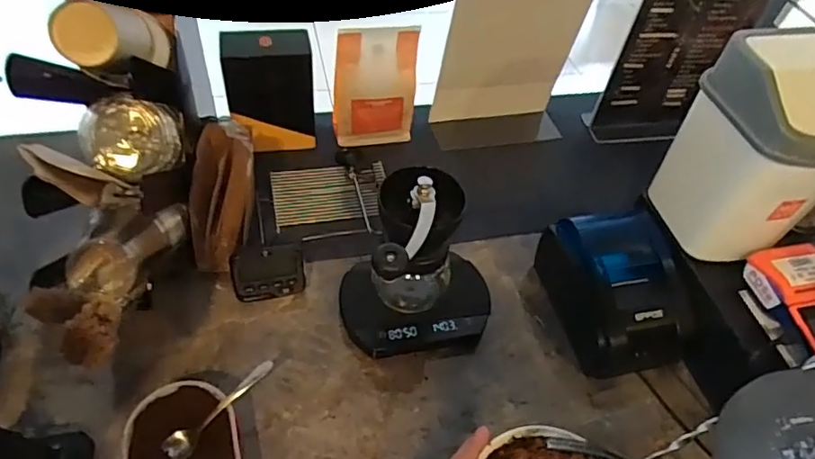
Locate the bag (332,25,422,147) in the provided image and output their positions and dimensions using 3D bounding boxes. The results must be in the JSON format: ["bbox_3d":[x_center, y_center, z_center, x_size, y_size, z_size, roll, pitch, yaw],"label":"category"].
[{"bbox_3d":[-0.047,-0.207,0.832,0.120,0.170,0.055,-3,50,-9],"label":"bag"}]

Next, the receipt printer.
[{"bbox_3d":[0.255,0.073,0.685,0.130,0.113,0.180,-9,51,-13],"label":"receipt printer"}]

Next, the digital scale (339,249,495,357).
[{"bbox_3d":[0.012,0.092,0.686,0.182,0.047,0.112,-8,50,-13],"label":"digital scale"}]

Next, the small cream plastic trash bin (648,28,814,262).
[{"bbox_3d":[0.379,-0.078,0.604,0.129,0.214,0.138,-9,51,-14],"label":"small cream plastic trash bin"}]

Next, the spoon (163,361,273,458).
[{"bbox_3d":[-0.188,0.176,0.555,0.025,0.027,0.127,34,54,22],"label":"spoon"}]

